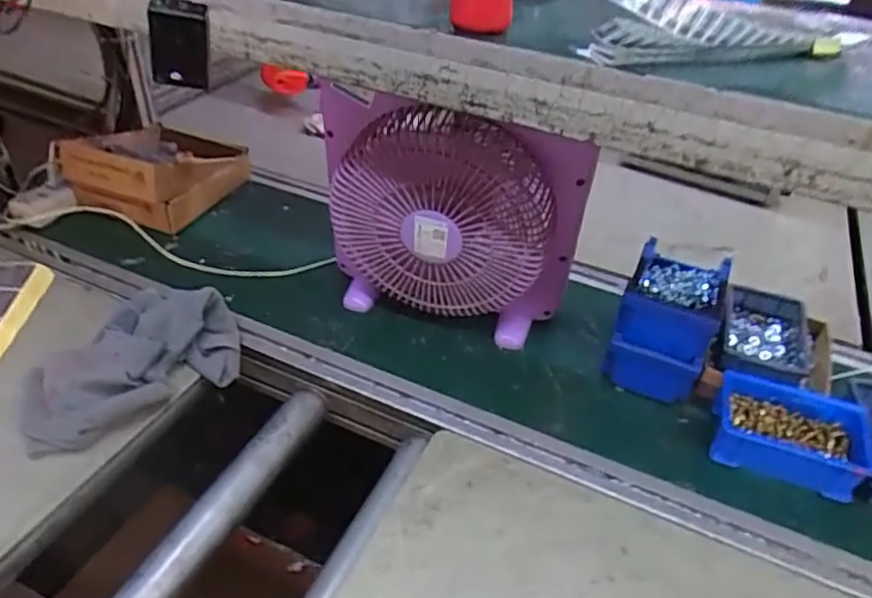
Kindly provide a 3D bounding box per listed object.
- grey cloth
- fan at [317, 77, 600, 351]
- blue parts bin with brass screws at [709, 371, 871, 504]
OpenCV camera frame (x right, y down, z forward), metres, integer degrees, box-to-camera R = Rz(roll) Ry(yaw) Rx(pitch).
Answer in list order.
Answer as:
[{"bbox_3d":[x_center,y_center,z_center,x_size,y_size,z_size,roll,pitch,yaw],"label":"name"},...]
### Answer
[{"bbox_3d":[-0.339,0.066,0.703,0.243,0.066,0.149,-27,49,-35],"label":"grey cloth"},{"bbox_3d":[0.008,-0.083,0.755,0.311,0.283,0.095,14,39,9],"label":"fan"},{"bbox_3d":[0.394,0.154,0.703,0.163,0.052,0.110,16,39,12],"label":"blue parts bin with brass screws"}]

